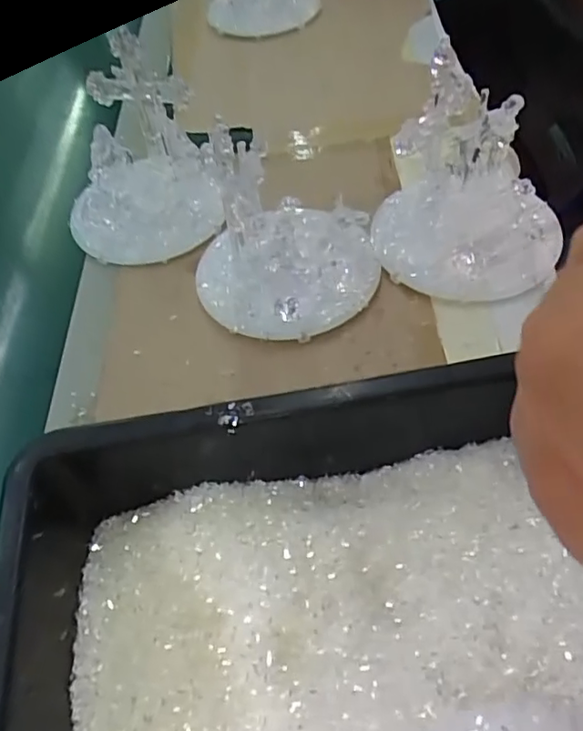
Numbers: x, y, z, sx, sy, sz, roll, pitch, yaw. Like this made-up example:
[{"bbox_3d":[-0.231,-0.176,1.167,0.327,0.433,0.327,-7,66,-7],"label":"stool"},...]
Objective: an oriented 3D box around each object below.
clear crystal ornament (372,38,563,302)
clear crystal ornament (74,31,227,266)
[{"bbox_3d":[0.116,-0.120,0.381,0.124,0.118,0.107,0,53,9],"label":"clear crystal ornament"},{"bbox_3d":[-0.120,-0.151,0.439,0.120,0.106,0.120,-19,53,-5],"label":"clear crystal ornament"}]

